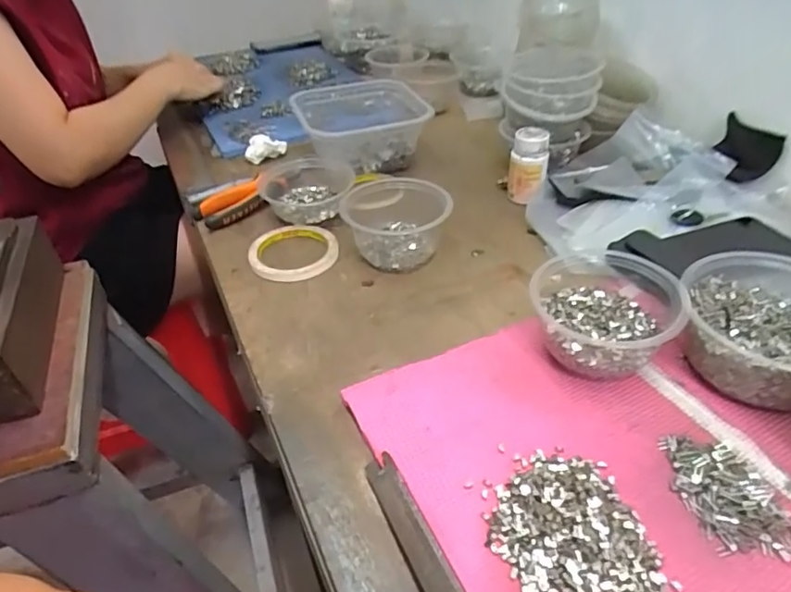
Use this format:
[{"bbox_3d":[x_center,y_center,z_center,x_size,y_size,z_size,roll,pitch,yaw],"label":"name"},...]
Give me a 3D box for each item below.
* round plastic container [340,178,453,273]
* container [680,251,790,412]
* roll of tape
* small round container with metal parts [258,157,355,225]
[{"bbox_3d":[-0.001,-0.086,0.604,0.111,0.060,0.129,-10,40,-7],"label":"round plastic container"},{"bbox_3d":[0.292,0.021,0.420,0.127,0.071,0.130,-2,39,1],"label":"container"},{"bbox_3d":[-0.114,-0.052,0.605,0.098,0.014,0.098,-4,40,3],"label":"roll of tape"},{"bbox_3d":[-0.108,-0.133,0.680,0.114,0.044,0.109,-2,39,1],"label":"small round container with metal parts"}]

